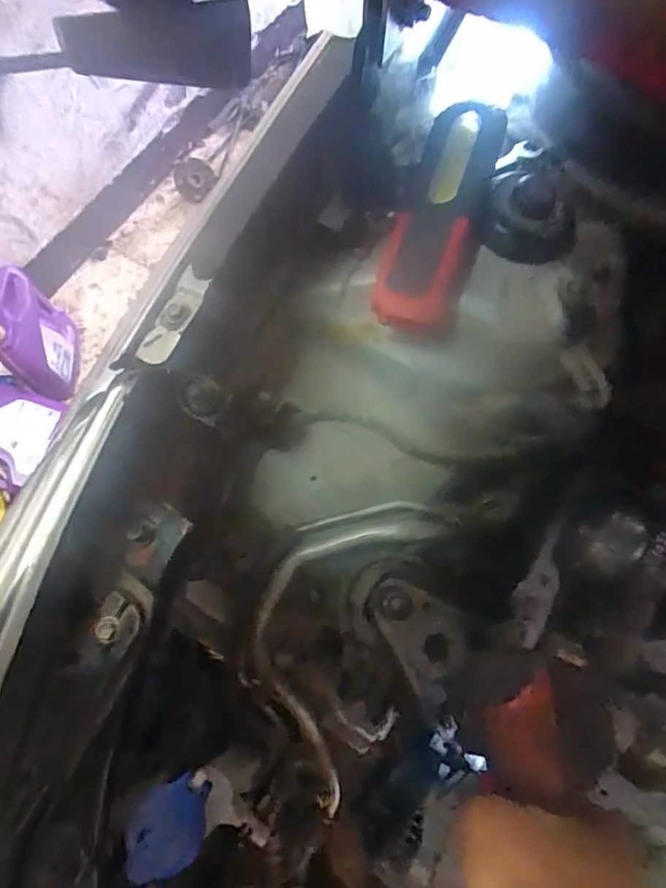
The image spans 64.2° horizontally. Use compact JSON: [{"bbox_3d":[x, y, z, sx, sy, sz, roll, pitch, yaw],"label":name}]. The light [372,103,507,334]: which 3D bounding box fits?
[{"bbox_3d":[0.081,-0.160,0.396,0.064,0.061,0.184,17,71,9],"label":"light"}]

